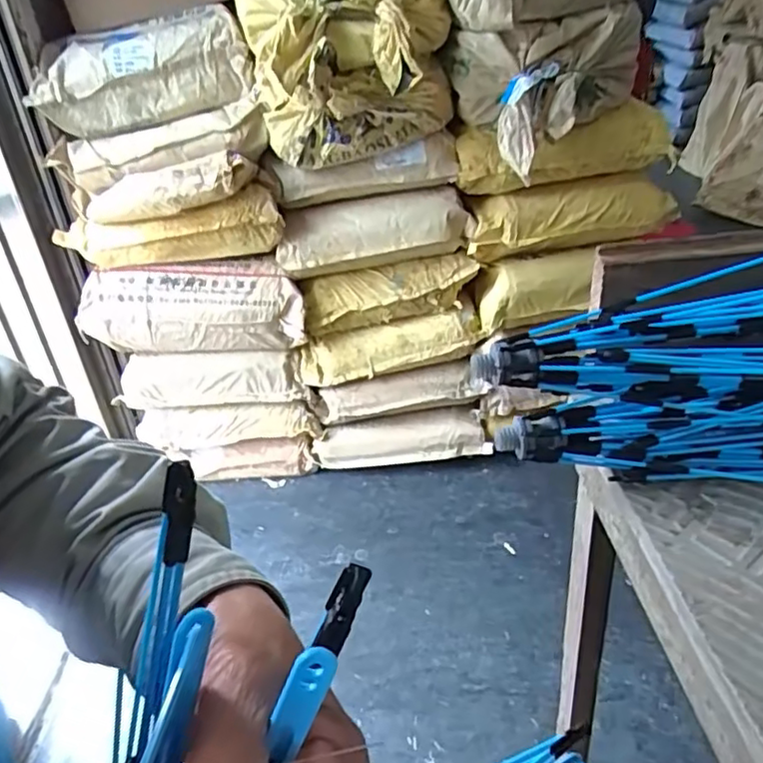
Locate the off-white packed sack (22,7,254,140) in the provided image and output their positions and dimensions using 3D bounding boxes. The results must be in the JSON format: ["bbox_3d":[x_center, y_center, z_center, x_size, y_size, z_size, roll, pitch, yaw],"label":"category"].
[{"bbox_3d":[-0.443,-0.579,1.193,0.398,0.167,0.117,-6,31,0],"label":"off-white packed sack"}]

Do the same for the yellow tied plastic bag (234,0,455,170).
[{"bbox_3d":[-0.055,-0.605,1.158,0.371,0.361,0.228,-9,31,-5],"label":"yellow tied plastic bag"}]

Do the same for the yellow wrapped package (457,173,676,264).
[{"bbox_3d":[0.406,-0.349,1.353,0.434,0.139,0.100,-3,31,5],"label":"yellow wrapped package"}]

